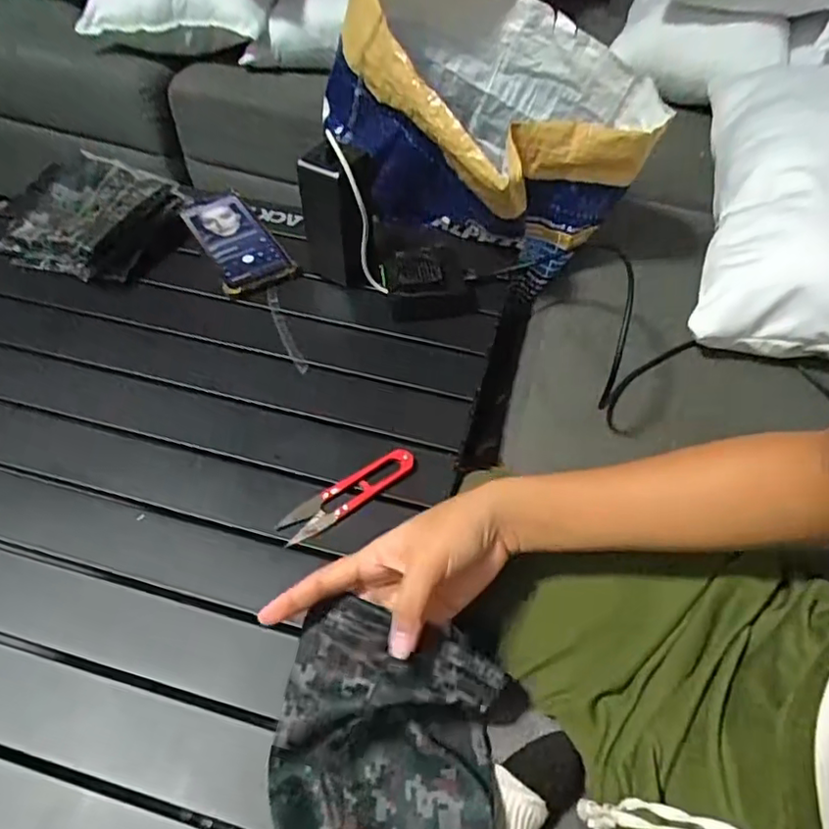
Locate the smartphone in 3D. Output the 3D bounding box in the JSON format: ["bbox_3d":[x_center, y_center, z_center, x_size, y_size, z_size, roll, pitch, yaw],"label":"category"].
[{"bbox_3d":[-0.191,-0.189,0.662,0.076,0.017,0.152,-24,58,-19],"label":"smartphone"}]

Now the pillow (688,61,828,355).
[{"bbox_3d":[0.474,-0.243,0.680,0.259,0.109,0.433,16,54,10],"label":"pillow"}]

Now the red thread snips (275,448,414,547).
[{"bbox_3d":[-0.052,0.063,0.484,0.118,0.008,0.028,-32,61,-23],"label":"red thread snips"}]

